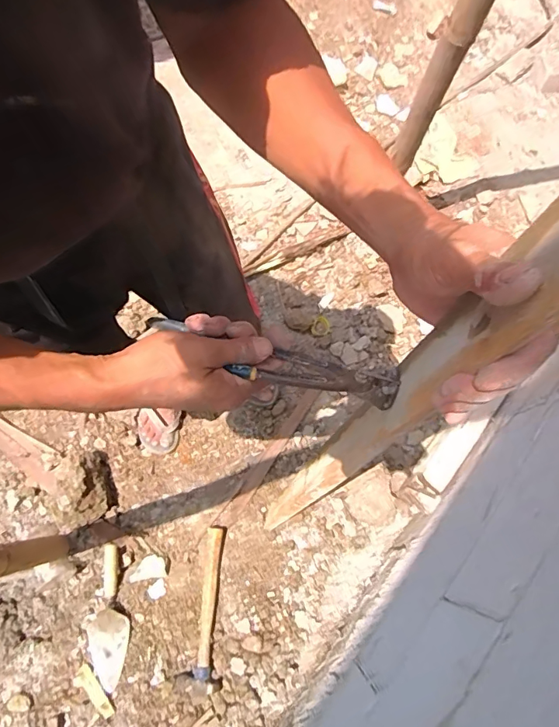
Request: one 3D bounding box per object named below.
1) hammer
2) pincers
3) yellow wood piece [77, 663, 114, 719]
[{"bbox_3d":[-0.161,0.552,1.037,0.092,0.031,0.348,7,70,-1],"label":"hammer"},{"bbox_3d":[-0.009,-0.001,0.383,0.210,0.022,0.039,15,69,8],"label":"pincers"},{"bbox_3d":[-0.413,0.733,1.039,0.032,0.013,0.119,-39,77,-15],"label":"yellow wood piece"}]

